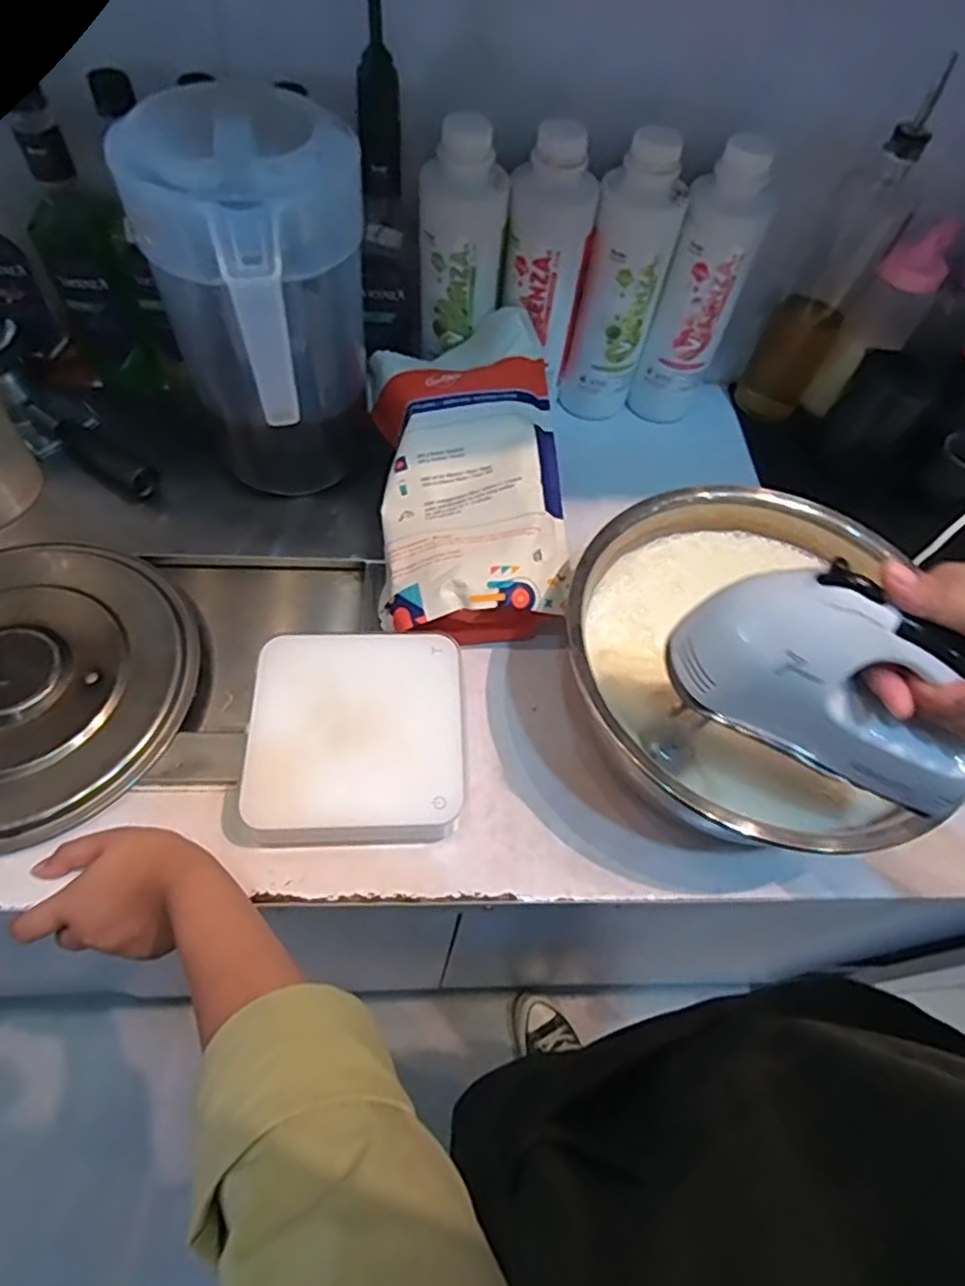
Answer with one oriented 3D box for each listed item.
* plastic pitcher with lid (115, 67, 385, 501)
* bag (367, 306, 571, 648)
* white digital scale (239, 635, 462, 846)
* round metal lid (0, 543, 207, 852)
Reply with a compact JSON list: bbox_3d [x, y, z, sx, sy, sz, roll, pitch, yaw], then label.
[{"bbox_3d":[-0.164,-0.249,0.550,0.156,0.265,0.196,-11,61,-11],"label":"plastic pitcher with lid"},{"bbox_3d":[-0.016,-0.149,0.614,0.155,0.112,0.311,-3,59,-6],"label":"bag"},{"bbox_3d":[-0.094,0.074,0.513,0.153,0.049,0.160,1,58,-5],"label":"white digital scale"},{"bbox_3d":[-0.370,0.029,0.530,0.272,0.025,0.256,2,59,-3],"label":"round metal lid"}]

